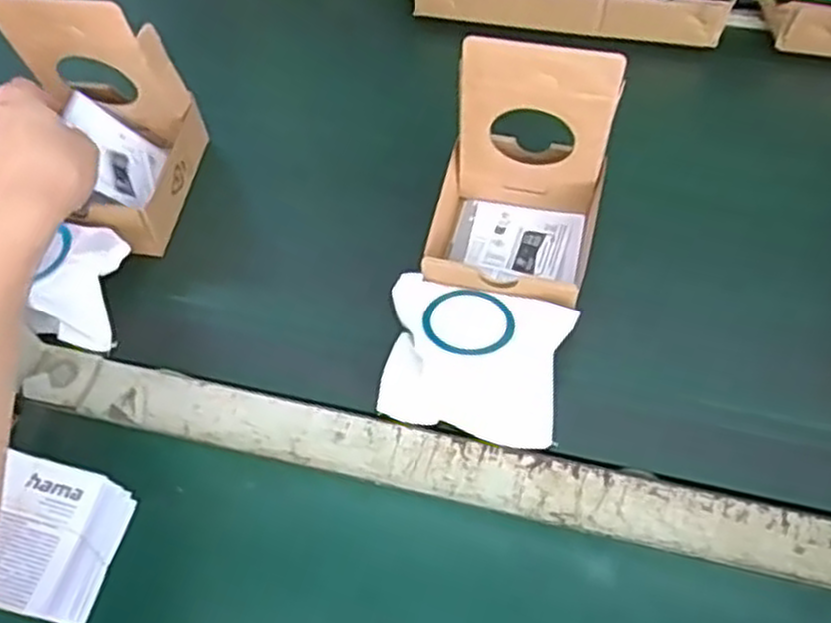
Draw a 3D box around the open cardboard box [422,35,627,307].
[{"bbox_3d":[0.063,-0.077,0.479,0.098,0.140,0.113,9,60,8],"label":"open cardboard box"}]

